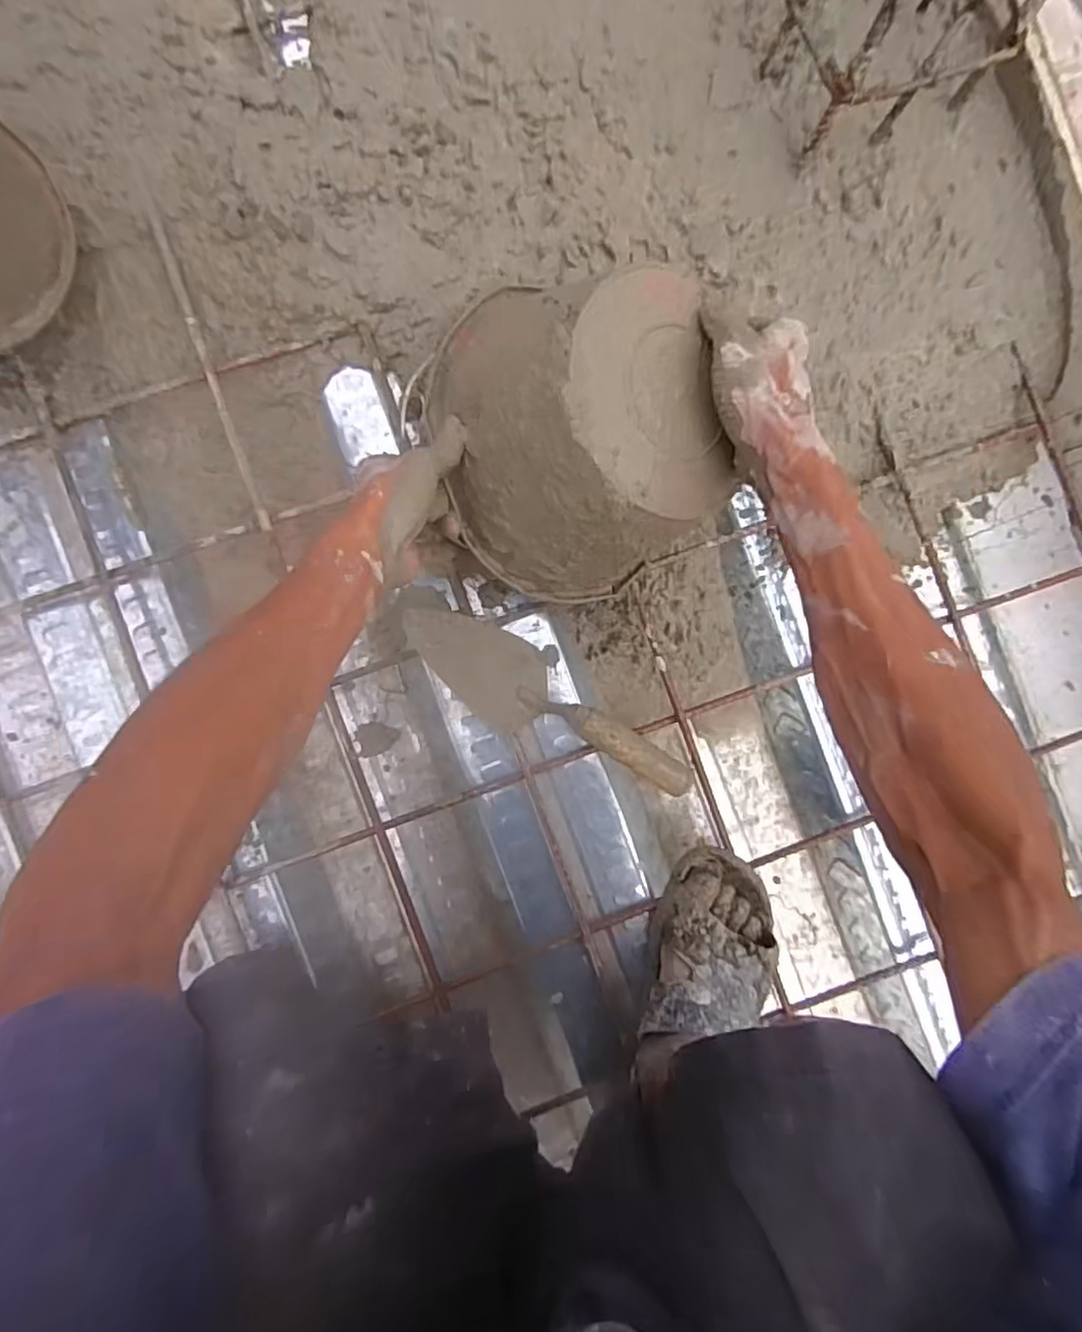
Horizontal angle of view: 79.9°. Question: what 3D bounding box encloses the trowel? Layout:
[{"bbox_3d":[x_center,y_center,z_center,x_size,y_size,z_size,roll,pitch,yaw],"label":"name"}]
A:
[{"bbox_3d":[0.004,0.041,0.587,0.283,0.050,0.076,38,90,-2],"label":"trowel"}]

